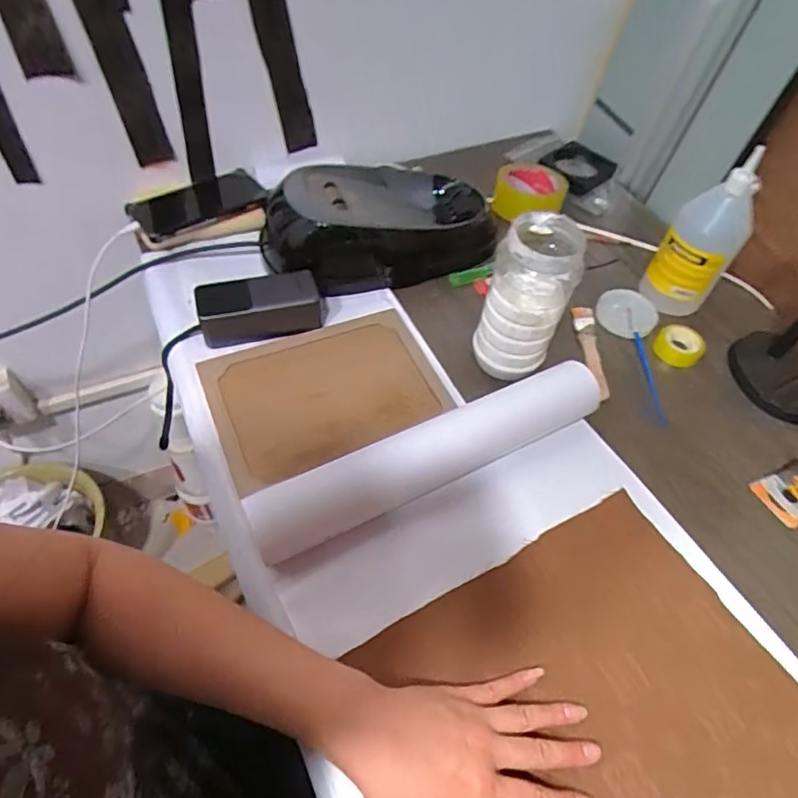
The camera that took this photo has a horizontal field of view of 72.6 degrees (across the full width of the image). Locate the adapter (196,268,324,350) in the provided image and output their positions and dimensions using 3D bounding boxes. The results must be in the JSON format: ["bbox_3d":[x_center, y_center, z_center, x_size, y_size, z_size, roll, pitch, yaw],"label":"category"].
[{"bbox_3d":[-0.152,-0.098,0.595,0.129,0.048,0.056,-9,55,-11],"label":"adapter"}]

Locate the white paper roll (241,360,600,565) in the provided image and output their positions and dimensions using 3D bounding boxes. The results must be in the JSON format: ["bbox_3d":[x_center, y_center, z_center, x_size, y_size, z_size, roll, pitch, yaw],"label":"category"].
[{"bbox_3d":[0.036,0.050,0.507,0.350,0.045,0.055,-22,58,-20],"label":"white paper roll"}]

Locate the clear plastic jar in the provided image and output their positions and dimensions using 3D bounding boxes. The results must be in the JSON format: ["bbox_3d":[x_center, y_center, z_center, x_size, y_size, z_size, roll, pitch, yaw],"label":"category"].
[{"bbox_3d":[0.127,-0.098,0.542,0.076,0.158,0.068,19,54,9],"label":"clear plastic jar"}]

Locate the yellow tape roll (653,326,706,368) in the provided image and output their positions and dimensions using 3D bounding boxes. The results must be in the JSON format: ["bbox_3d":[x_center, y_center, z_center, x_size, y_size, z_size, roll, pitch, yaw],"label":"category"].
[{"bbox_3d":[0.329,-0.063,0.635,0.052,0.022,0.052,2,53,-3],"label":"yellow tape roll"}]

